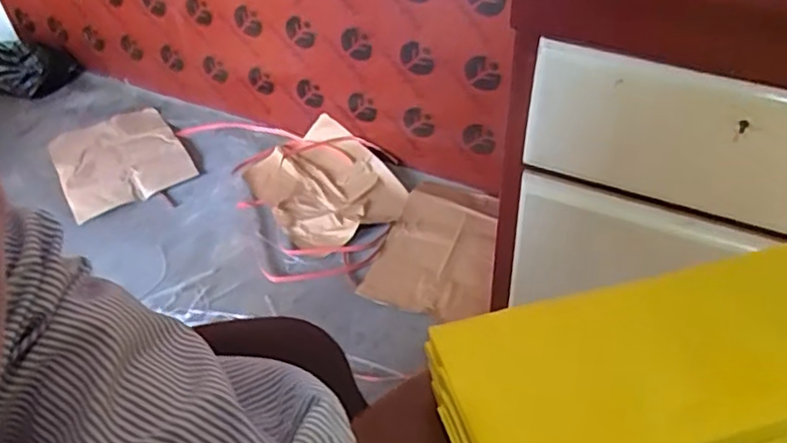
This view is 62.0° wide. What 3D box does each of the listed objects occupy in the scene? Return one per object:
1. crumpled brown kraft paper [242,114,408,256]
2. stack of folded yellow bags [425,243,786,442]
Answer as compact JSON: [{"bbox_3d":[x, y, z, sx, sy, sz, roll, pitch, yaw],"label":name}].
[{"bbox_3d":[-0.145,-0.084,1.376,0.260,0.072,0.340,-27,48,-24],"label":"crumpled brown kraft paper"},{"bbox_3d":[0.210,0.090,0.417,0.366,0.064,0.124,-12,43,-9],"label":"stack of folded yellow bags"}]

